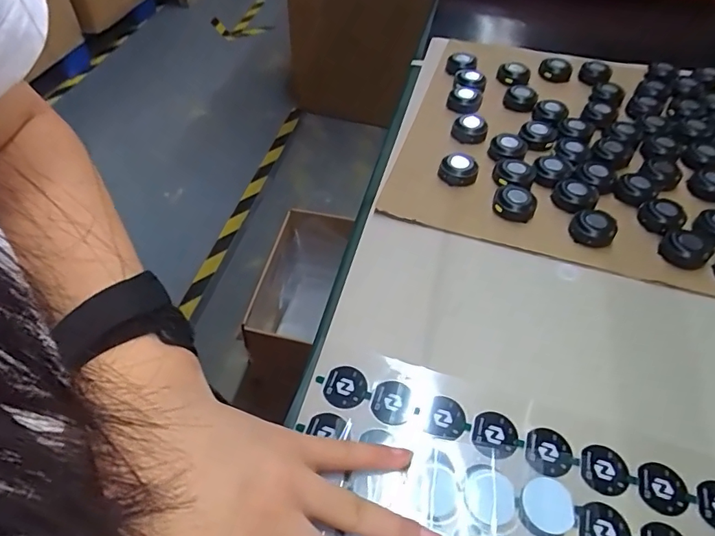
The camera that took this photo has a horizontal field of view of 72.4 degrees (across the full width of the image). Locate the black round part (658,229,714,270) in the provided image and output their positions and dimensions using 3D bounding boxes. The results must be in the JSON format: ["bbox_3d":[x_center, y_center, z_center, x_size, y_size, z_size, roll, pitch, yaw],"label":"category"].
[{"bbox_3d":[0.221,-0.013,0.329,0.029,0.013,0.029,1,50,-1],"label":"black round part"}]

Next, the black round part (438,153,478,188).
[{"bbox_3d":[0.079,-0.077,0.382,0.029,0.015,0.029,1,50,-1],"label":"black round part"}]

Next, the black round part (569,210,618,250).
[{"bbox_3d":[0.165,-0.029,0.342,0.029,0.014,0.028,1,50,-1],"label":"black round part"}]

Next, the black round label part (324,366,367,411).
[{"bbox_3d":[-0.007,0.065,0.268,0.022,0.004,0.024,0,50,0],"label":"black round label part"}]

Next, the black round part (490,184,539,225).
[{"bbox_3d":[0.115,-0.048,0.355,0.030,0.012,0.027,24,53,17],"label":"black round part"}]

